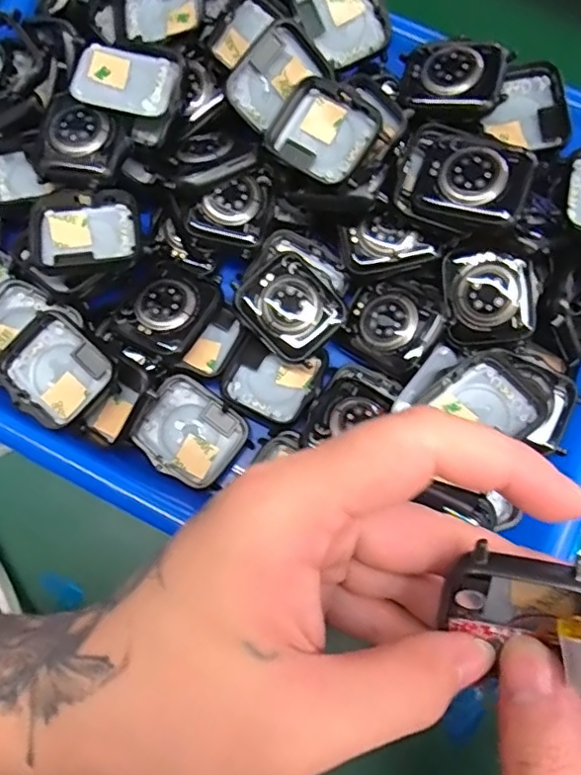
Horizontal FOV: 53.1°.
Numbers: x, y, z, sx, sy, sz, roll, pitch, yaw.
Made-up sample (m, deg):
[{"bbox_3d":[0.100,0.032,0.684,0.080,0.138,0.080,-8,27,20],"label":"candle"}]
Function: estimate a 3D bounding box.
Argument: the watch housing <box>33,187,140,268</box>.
[{"bbox_3d":[-0.084,-0.065,0.242,0.040,0.009,0.034,-9,77,-1],"label":"watch housing"}]

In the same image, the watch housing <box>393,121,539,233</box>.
[{"bbox_3d":[0.069,-0.083,0.232,0.050,0.014,0.038,24,87,23],"label":"watch housing"}]

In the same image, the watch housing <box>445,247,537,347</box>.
[{"bbox_3d":[0.082,-0.039,0.239,0.035,0.010,0.036,4,77,2],"label":"watch housing"}]

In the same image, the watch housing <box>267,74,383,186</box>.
[{"bbox_3d":[0.015,-0.107,0.244,0.042,0.010,0.037,38,102,17],"label":"watch housing"}]

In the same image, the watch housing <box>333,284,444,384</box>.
[{"bbox_3d":[0.041,-0.024,0.246,0.040,0.010,0.034,31,100,23],"label":"watch housing"}]

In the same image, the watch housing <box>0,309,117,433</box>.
[{"bbox_3d":[-0.096,-0.006,0.240,0.042,0.013,0.037,41,81,9],"label":"watch housing"}]

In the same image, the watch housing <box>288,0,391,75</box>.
[{"bbox_3d":[0.023,-0.166,0.261,0.033,0.010,0.043,-37,102,2],"label":"watch housing"}]

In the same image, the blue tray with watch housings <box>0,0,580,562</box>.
[{"bbox_3d":[-0.018,-0.063,0.253,0.335,0.058,0.241,25,79,7],"label":"blue tray with watch housings"}]

